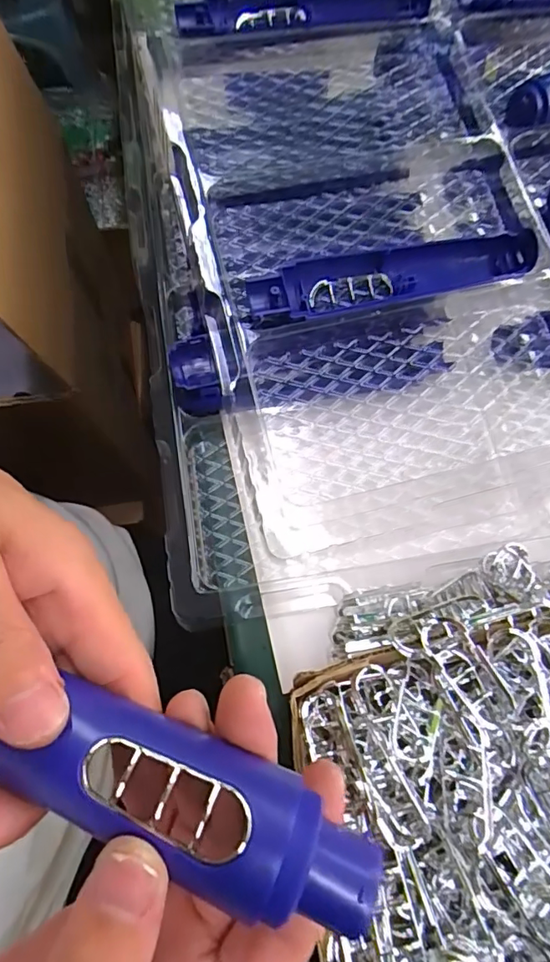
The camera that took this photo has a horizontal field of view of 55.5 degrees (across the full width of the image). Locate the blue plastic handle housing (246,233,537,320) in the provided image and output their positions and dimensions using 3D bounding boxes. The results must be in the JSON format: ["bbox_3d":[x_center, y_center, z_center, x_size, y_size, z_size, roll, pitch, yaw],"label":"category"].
[{"bbox_3d":[0.069,-0.122,0.315,0.171,0.018,0.032,-13,70,-4],"label":"blue plastic handle housing"}]

